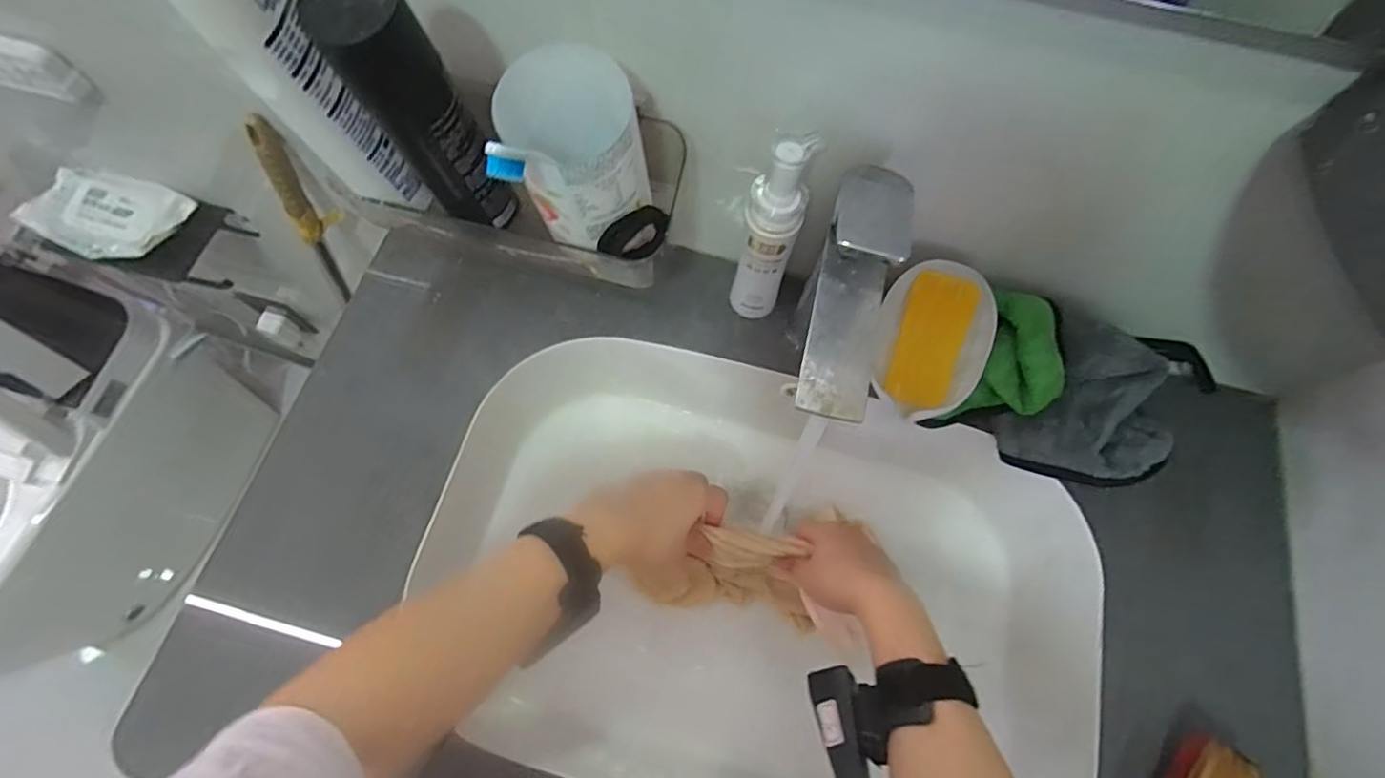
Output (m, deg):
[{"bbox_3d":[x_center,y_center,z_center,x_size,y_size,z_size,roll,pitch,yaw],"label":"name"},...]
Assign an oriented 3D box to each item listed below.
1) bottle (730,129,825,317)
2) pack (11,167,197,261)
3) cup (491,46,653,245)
[{"bbox_3d":[0.056,-0.108,0.450,0.040,0.185,0.036,13,69,4],"label":"bottle"},{"bbox_3d":[-0.702,-0.208,0.722,0.175,0.022,0.103,17,69,6],"label":"pack"},{"bbox_3d":[-0.074,-0.152,0.388,0.078,0.100,0.075,0,69,-1],"label":"cup"}]

